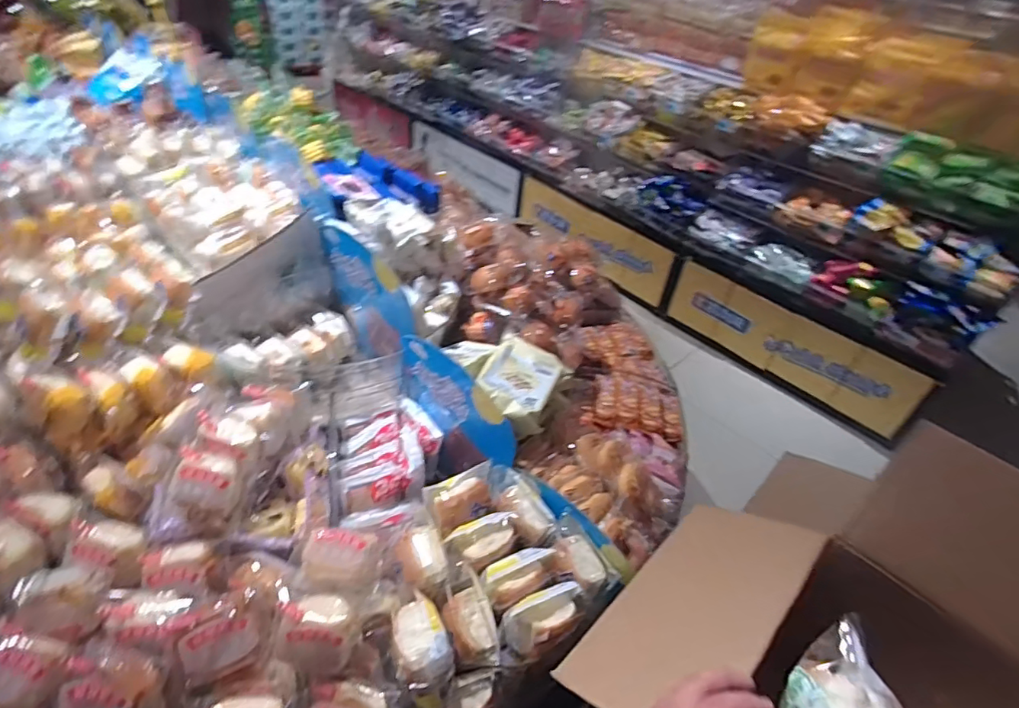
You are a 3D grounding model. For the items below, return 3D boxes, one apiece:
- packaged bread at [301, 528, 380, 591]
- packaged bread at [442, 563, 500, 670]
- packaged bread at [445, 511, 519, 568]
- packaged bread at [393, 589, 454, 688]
[{"bbox_3d":[-0.214,0.260,0.658,0.087,0.036,0.070,6,39,-1],"label":"packaged bread"},{"bbox_3d":[-0.051,0.326,0.648,0.059,0.047,0.117,-11,43,-21],"label":"packaged bread"},{"bbox_3d":[-0.035,0.256,0.715,0.103,0.043,0.057,-9,42,-19],"label":"packaged bread"},{"bbox_3d":[-0.105,0.336,0.622,0.063,0.044,0.104,-11,43,-21],"label":"packaged bread"}]

